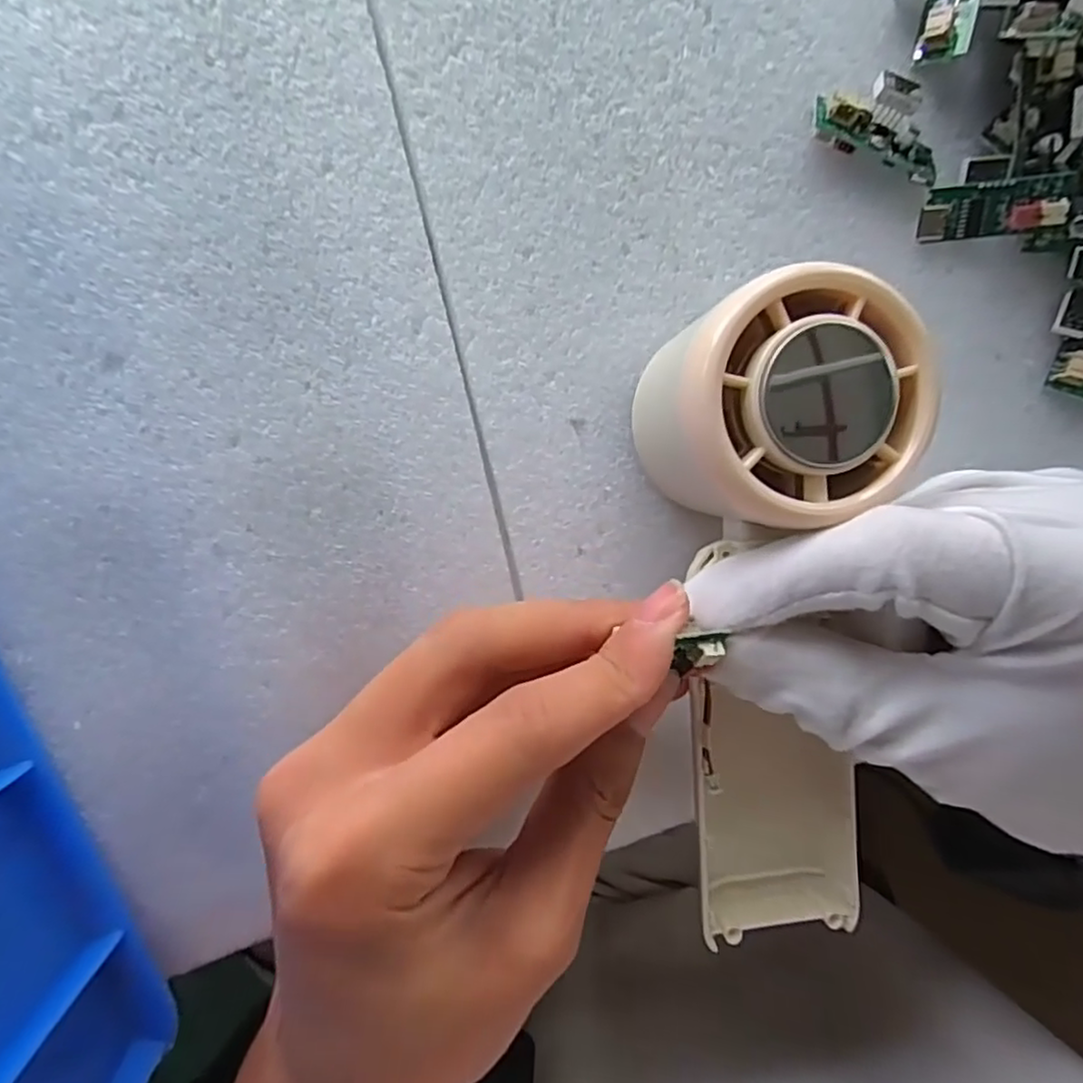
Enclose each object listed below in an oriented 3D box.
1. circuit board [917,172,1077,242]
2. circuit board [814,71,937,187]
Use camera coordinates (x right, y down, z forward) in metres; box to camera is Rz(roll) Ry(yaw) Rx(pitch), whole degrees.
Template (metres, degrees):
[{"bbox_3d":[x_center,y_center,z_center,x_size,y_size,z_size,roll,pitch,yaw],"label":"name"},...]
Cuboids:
[{"bbox_3d":[0.127,-0.094,0.186,0.038,0.007,0.013,-4,95,10],"label":"circuit board"},{"bbox_3d":[0.096,-0.118,0.184,0.038,0.010,0.023,19,91,-10],"label":"circuit board"}]

